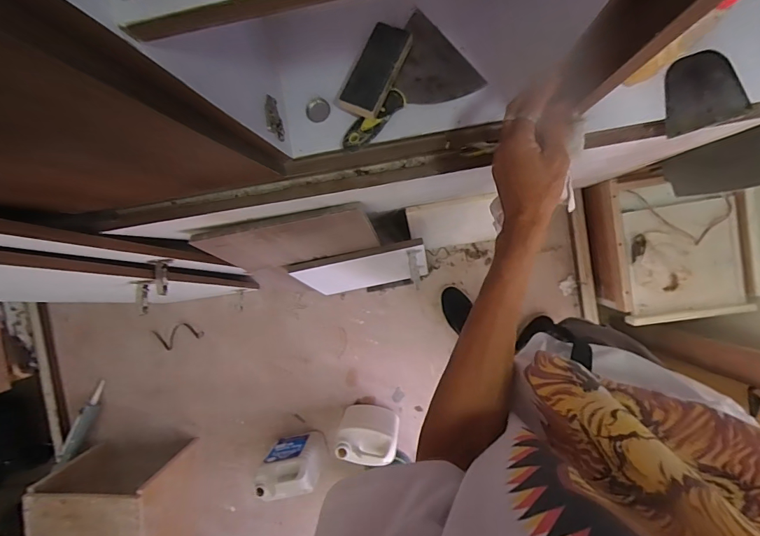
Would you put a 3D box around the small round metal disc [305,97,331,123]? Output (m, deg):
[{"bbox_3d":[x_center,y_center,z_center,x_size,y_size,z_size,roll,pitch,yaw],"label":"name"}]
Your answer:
[{"bbox_3d":[-0.089,-0.229,0.597,0.034,0.005,0.034,-3,109,-9],"label":"small round metal disc"}]

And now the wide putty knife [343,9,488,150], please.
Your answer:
[{"bbox_3d":[0.029,-0.241,0.577,0.199,0.030,0.130,-44,89,6],"label":"wide putty knife"}]

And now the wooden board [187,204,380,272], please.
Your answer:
[{"bbox_3d":[-0.185,-0.057,0.905,0.345,0.254,0.019,-10,74,7],"label":"wooden board"}]

